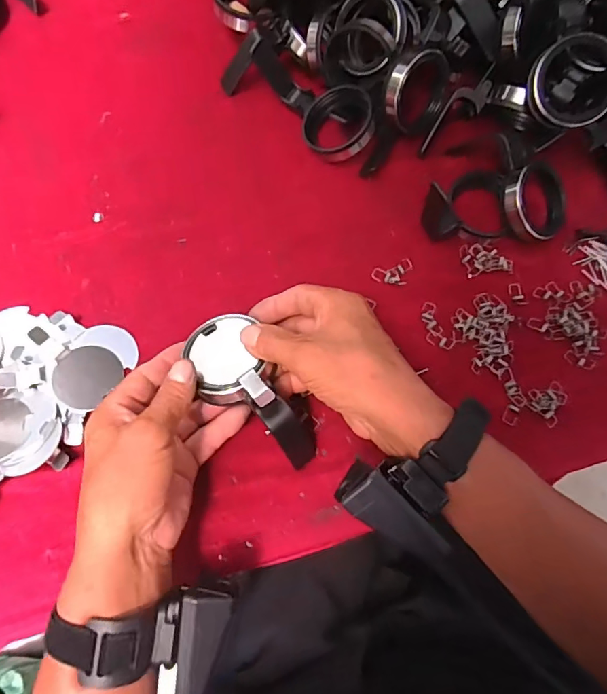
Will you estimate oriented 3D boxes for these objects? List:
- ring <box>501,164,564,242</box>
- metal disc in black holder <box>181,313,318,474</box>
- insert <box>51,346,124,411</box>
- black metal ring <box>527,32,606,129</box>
[{"bbox_3d":[0.211,-0.131,0.433,0.066,0.020,0.067,1,88,-27],"label":"ring"},{"bbox_3d":[-0.036,0.035,0.361,0.060,0.065,0.132,-40,87,-12],"label":"metal disc in black holder"},{"bbox_3d":[-0.184,0.024,0.399,0.048,0.004,0.054,38,69,3],"label":"insert"},{"bbox_3d":[0.225,-0.221,0.394,0.068,0.018,0.069,3,107,11],"label":"black metal ring"}]

